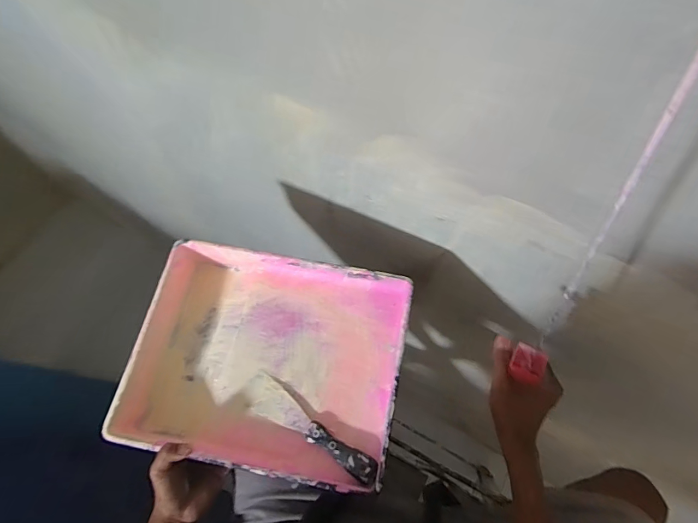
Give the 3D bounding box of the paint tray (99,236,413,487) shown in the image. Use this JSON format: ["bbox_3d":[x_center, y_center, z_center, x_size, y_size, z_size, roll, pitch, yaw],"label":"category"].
[{"bbox_3d":[-0.114,0.137,0.585,0.356,0.097,0.276,10,66,4],"label":"paint tray"}]

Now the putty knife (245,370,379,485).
[{"bbox_3d":[-0.053,0.213,0.528,0.204,0.021,0.047,26,67,25],"label":"putty knife"}]

